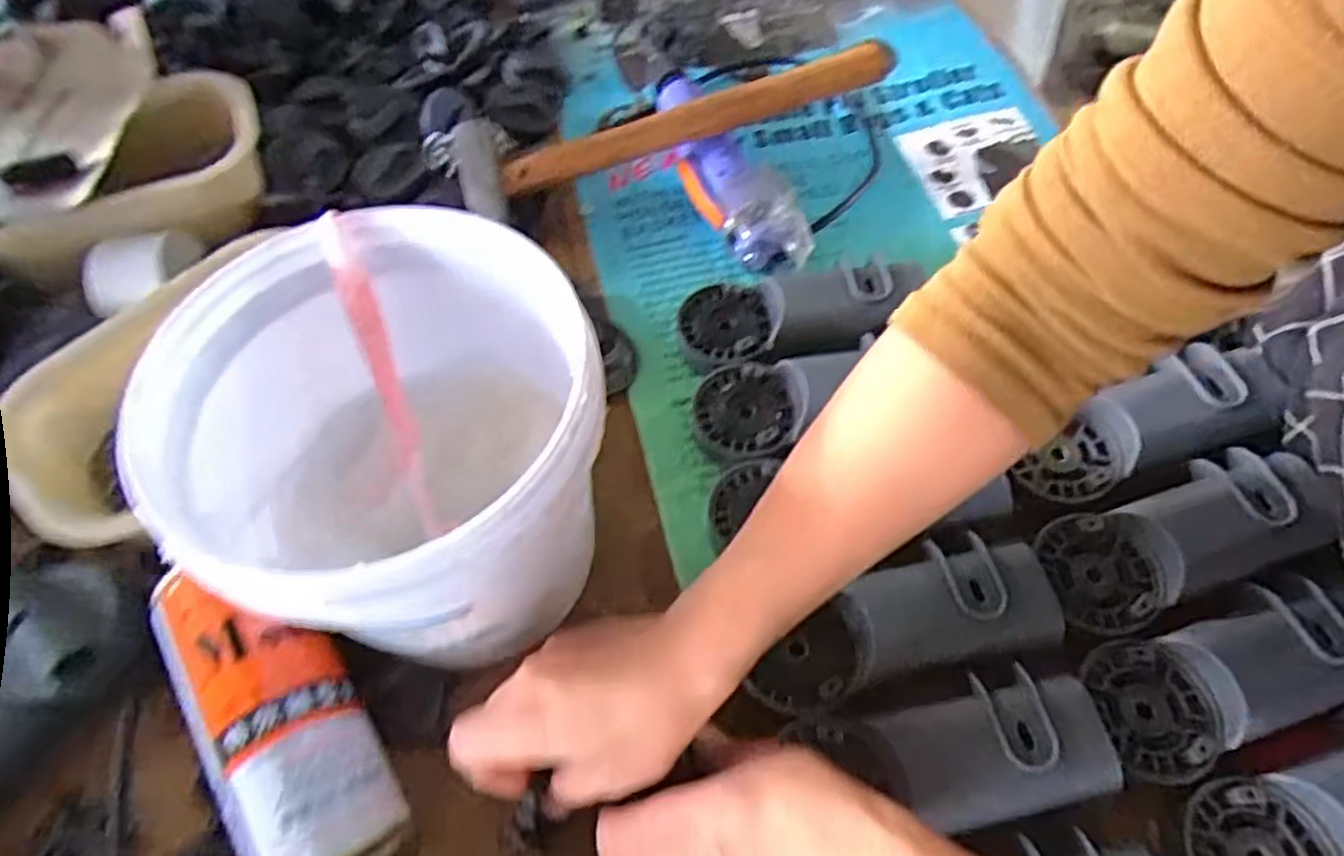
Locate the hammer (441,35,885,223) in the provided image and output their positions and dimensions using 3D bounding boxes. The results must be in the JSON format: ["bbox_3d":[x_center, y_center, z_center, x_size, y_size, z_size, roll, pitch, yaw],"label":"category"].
[{"bbox_3d":[0.003,-0.219,0.582,0.333,0.078,0.064,-10,59,-4],"label":"hammer"}]

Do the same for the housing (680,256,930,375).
[{"bbox_3d":[0.086,-0.075,0.502,0.162,0.043,0.070,-11,59,-6],"label":"housing"}]

